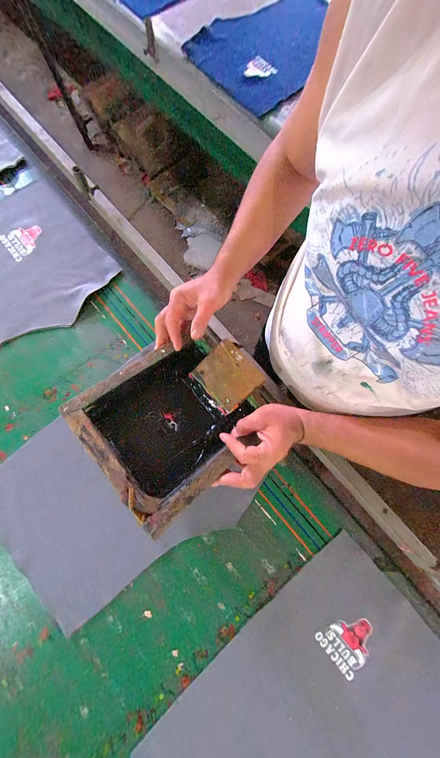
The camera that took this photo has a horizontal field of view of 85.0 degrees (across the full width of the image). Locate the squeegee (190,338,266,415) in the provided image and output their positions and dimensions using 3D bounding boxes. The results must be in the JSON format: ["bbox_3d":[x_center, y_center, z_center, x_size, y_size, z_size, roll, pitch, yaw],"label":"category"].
[{"bbox_3d":[0.011,-0.005,0.424,0.098,0.008,0.100,-44,83,19],"label":"squeegee"}]

